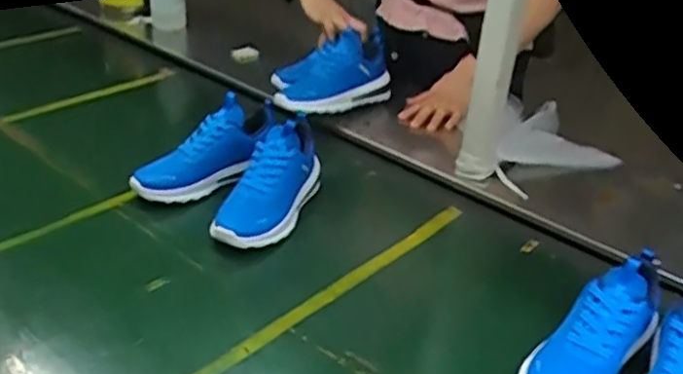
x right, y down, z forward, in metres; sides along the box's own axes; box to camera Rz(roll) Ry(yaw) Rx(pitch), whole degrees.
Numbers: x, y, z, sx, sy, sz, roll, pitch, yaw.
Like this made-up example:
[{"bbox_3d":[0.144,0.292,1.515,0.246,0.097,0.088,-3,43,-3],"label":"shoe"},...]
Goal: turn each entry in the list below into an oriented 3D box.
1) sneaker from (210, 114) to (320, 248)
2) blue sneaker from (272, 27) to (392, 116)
[{"bbox_3d":[-0.092,-0.003,0.952,0.083,0.103,0.226,15,50,19],"label":"sneaker"},{"bbox_3d":[-0.027,-0.189,1.195,0.146,0.088,0.266,26,37,34],"label":"blue sneaker"}]

